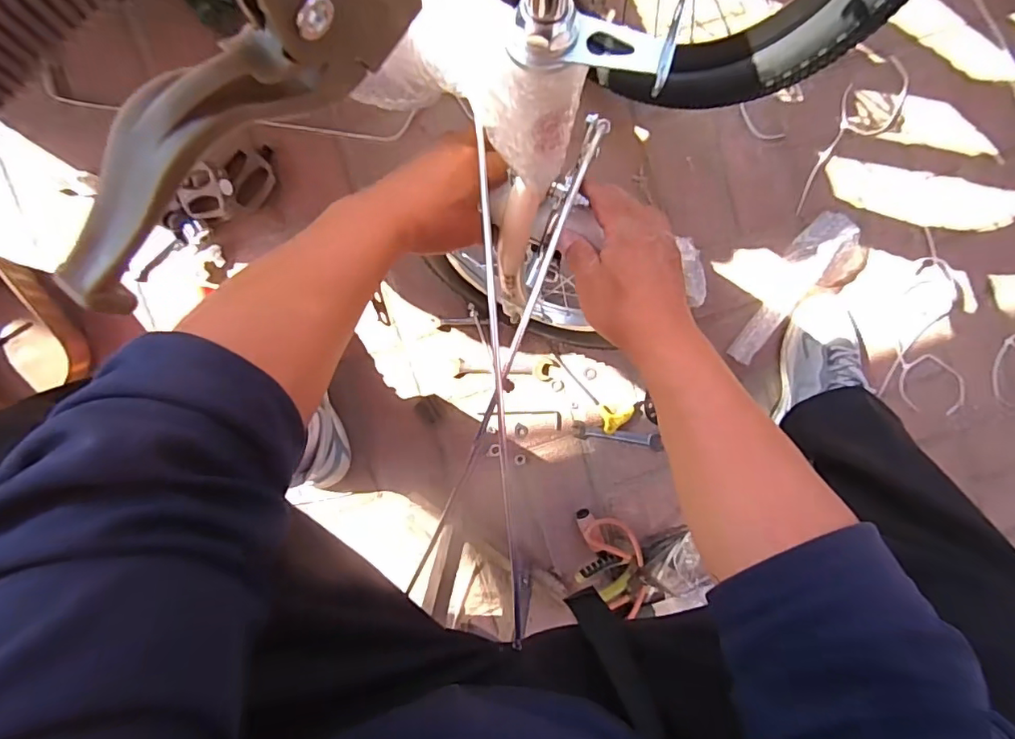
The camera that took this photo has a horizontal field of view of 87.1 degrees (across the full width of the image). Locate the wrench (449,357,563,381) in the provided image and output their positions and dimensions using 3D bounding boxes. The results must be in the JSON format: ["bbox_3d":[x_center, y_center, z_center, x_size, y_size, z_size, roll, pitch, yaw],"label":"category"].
[{"bbox_3d":[-0.003,0.000,0.766,0.155,0.010,0.031,0,96,-10],"label":"wrench"}]

